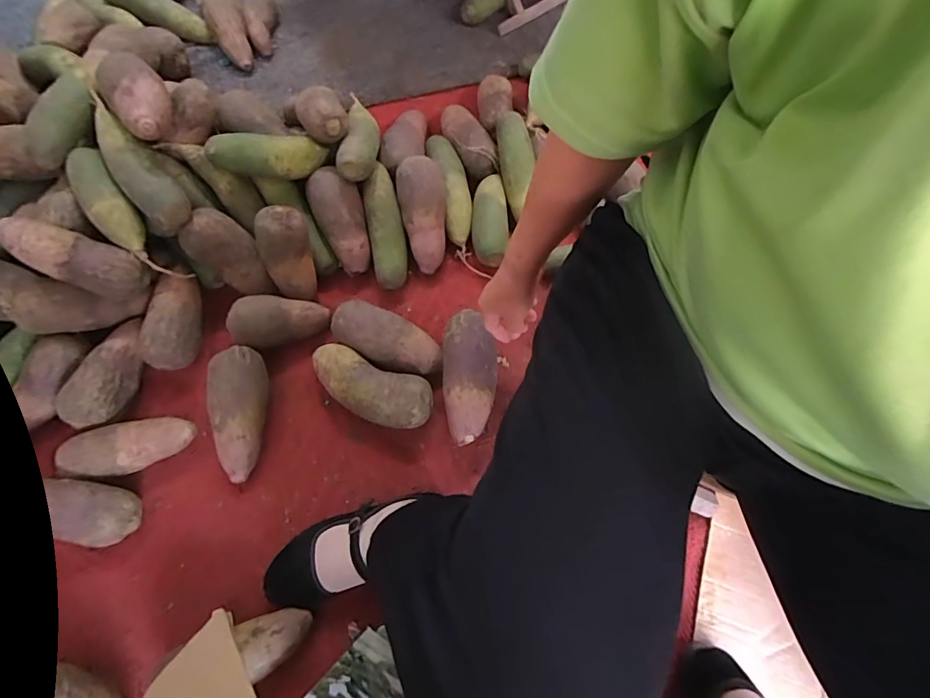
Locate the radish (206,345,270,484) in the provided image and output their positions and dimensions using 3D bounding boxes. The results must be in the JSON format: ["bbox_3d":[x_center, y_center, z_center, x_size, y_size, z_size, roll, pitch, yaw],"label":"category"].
[{"bbox_3d":[-0.306,0.085,0.607,0.077,0.068,0.175,-7,69,-5],"label":"radish"}]

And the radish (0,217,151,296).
[{"bbox_3d":[-0.509,-0.119,0.585,0.158,0.059,0.062,24,64,-33],"label":"radish"}]

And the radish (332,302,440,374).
[{"bbox_3d":[-0.116,-0.008,0.656,0.168,0.068,0.077,25,69,7],"label":"radish"}]

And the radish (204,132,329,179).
[{"bbox_3d":[-0.291,-0.285,0.660,0.162,0.070,0.052,-11,69,-7],"label":"radish"}]

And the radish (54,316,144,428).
[{"bbox_3d":[-0.491,0.028,0.615,0.062,0.055,0.163,3,56,-1],"label":"radish"}]

